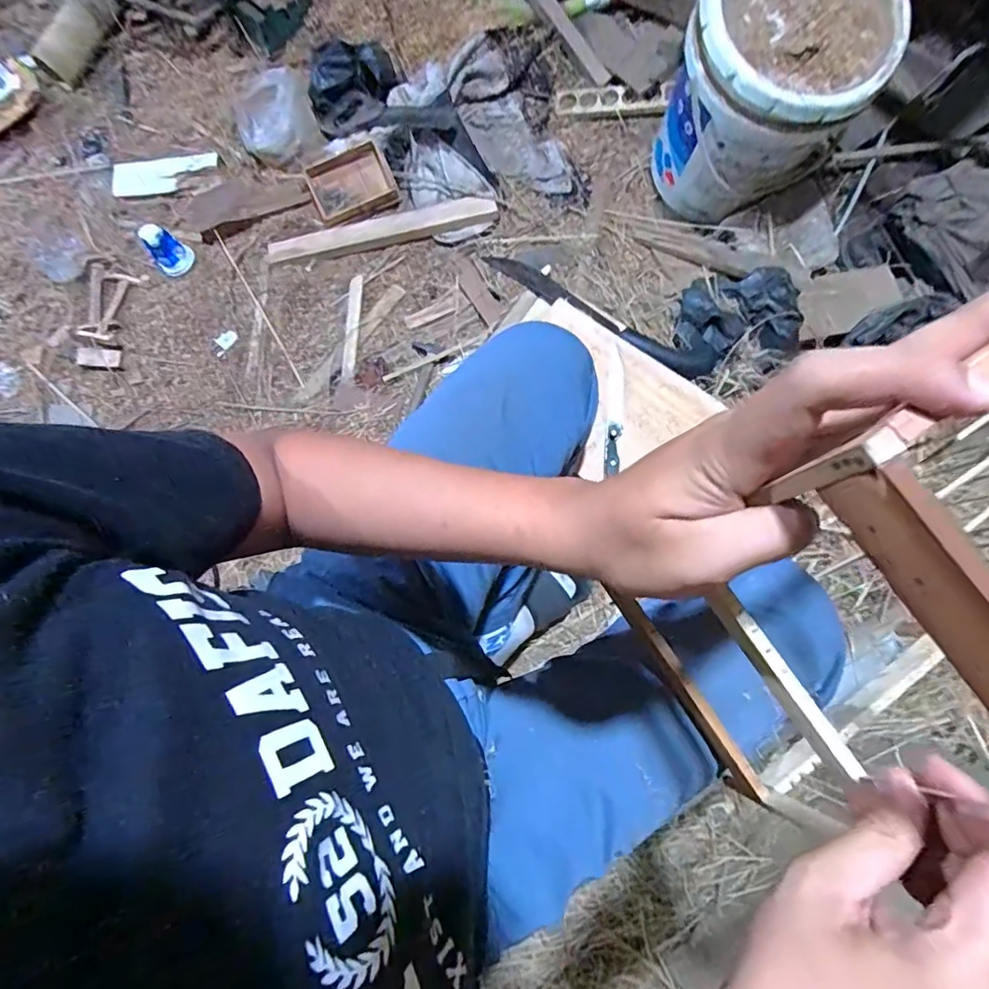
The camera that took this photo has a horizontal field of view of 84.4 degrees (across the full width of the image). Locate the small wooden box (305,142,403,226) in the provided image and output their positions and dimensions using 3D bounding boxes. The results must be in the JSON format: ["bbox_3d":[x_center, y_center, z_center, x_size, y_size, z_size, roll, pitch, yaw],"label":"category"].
[{"bbox_3d":[-0.281,-0.609,1.074,0.156,0.034,0.134,-20,75,-5],"label":"small wooden box"}]

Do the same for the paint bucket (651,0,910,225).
[{"bbox_3d":[0.451,-0.665,0.960,0.283,0.359,0.307,0,75,1],"label":"paint bucket"}]

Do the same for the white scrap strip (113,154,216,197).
[{"bbox_3d":[-0.673,-0.650,1.114,0.212,0.013,0.065,-10,93,-4],"label":"white scrap strip"}]

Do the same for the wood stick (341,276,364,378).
[{"bbox_3d":[-0.276,-0.321,1.054,0.023,0.013,0.215,1,75,1],"label":"wood stick"}]

